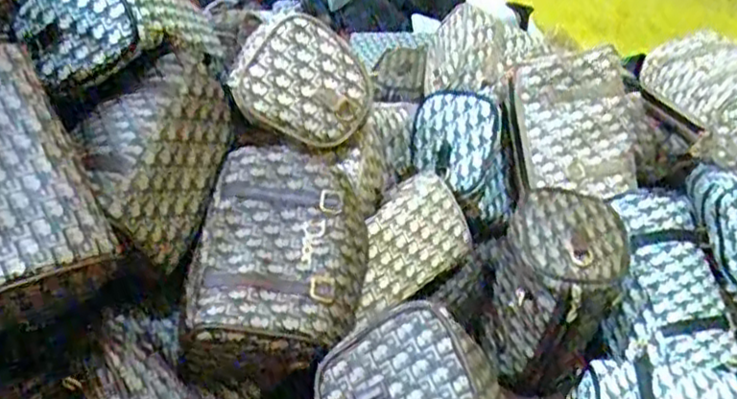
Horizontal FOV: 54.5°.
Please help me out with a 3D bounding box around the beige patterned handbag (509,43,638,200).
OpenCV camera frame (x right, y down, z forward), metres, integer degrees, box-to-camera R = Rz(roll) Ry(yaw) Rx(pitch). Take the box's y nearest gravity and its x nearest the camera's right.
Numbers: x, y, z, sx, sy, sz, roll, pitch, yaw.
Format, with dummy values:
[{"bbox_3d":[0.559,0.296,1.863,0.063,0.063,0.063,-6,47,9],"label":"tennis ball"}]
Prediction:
[{"bbox_3d":[0.265,-0.094,0.930,0.150,0.189,0.053,-11,0,-5],"label":"beige patterned handbag"}]

